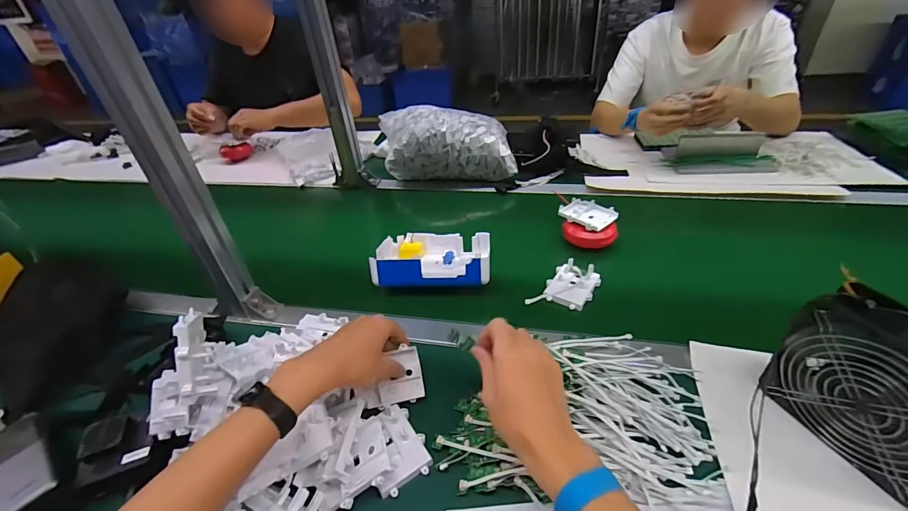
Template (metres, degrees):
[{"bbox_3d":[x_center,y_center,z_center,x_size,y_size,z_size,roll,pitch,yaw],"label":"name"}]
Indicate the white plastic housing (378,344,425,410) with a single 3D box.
[{"bbox_3d":[-0.063,0.144,0.476,0.053,0.066,0.010,-6,-3,-15],"label":"white plastic housing"}]

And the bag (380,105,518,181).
[{"bbox_3d":[-0.018,-0.273,0.961,0.327,0.129,0.152,2,38,10],"label":"bag"}]

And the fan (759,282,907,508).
[{"bbox_3d":[0.405,0.128,0.381,0.064,0.144,0.155,-18,41,-15],"label":"fan"}]

